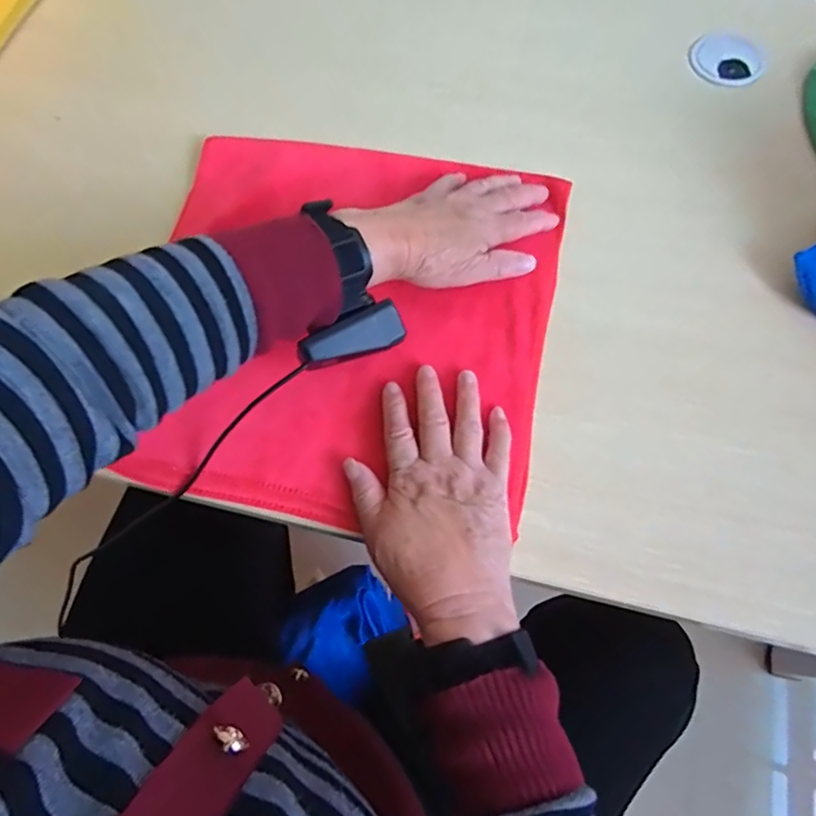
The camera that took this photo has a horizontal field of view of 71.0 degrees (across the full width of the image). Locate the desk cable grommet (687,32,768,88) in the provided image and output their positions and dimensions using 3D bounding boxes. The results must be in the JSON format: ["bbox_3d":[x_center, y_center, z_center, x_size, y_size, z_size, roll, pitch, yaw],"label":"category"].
[{"bbox_3d":[0.292,-0.319,0.524,0.065,0.012,0.054,25,71,12],"label":"desk cable grommet"}]

